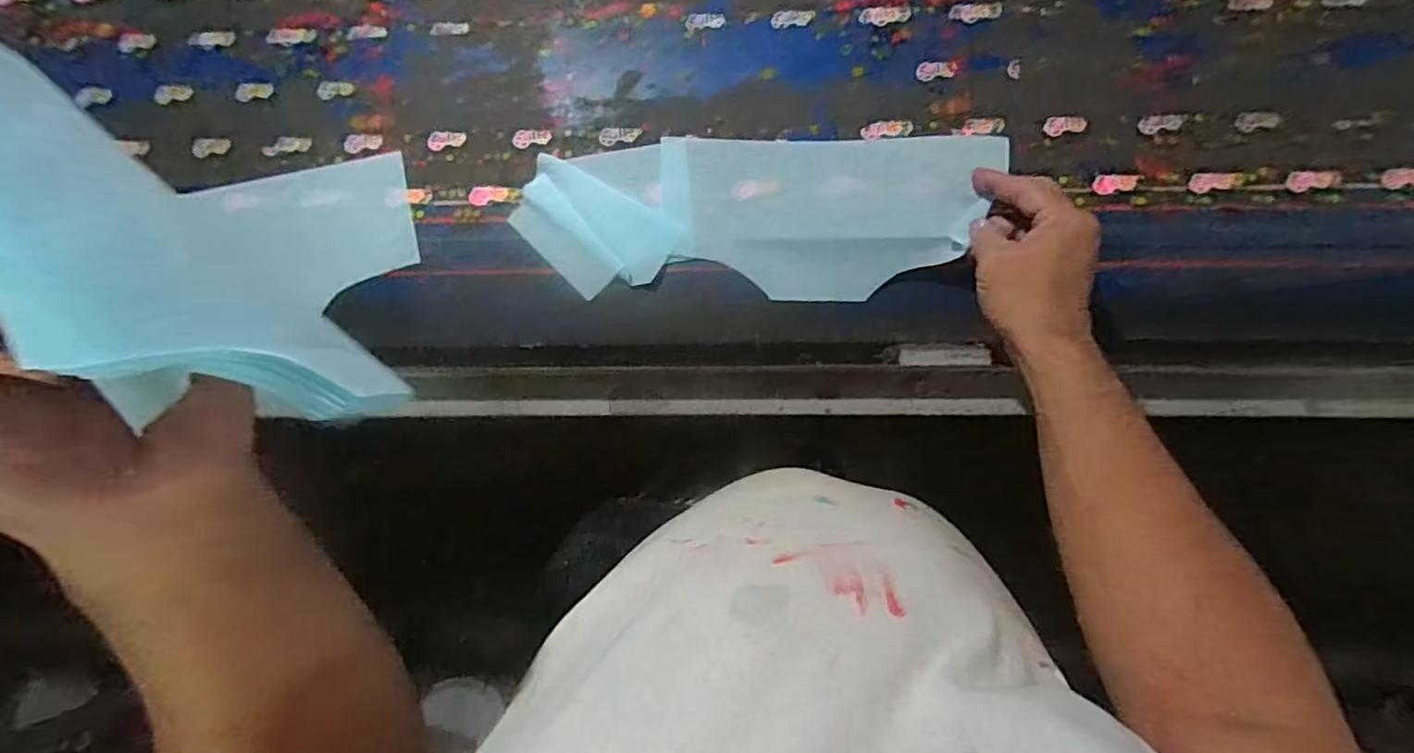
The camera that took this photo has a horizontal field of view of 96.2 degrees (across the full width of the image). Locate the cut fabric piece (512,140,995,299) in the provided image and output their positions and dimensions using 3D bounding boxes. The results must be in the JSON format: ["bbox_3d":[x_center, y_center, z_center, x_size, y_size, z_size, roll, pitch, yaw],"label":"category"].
[{"bbox_3d":[0.033,-0.137,0.534,0.379,0.039,0.133,0,85,5],"label":"cut fabric piece"}]

